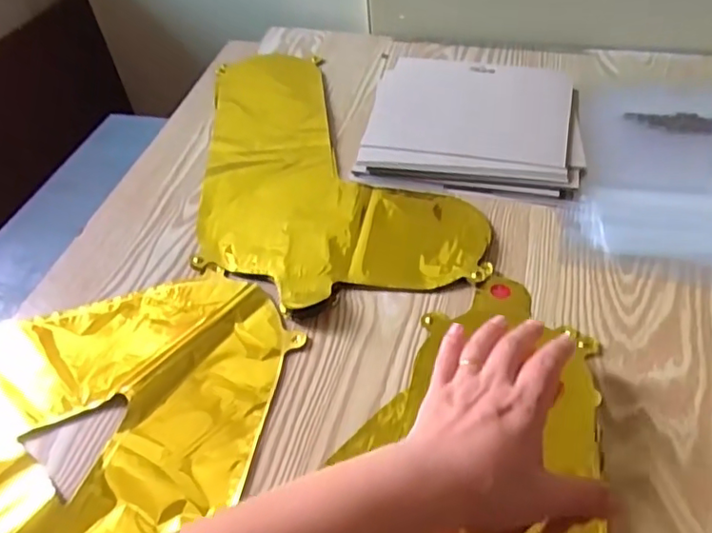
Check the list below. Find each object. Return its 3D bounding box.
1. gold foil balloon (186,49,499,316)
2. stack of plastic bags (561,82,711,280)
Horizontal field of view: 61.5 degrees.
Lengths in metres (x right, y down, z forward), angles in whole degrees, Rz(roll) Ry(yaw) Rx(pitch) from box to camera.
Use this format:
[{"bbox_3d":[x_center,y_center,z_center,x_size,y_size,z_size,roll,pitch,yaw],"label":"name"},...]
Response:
[{"bbox_3d":[-0.035,-0.119,0.607,0.235,0.008,0.407,-9,45,-3],"label":"gold foil balloon"},{"bbox_3d":[0.313,-0.097,0.556,0.217,0.014,0.295,7,47,13],"label":"stack of plastic bags"}]

